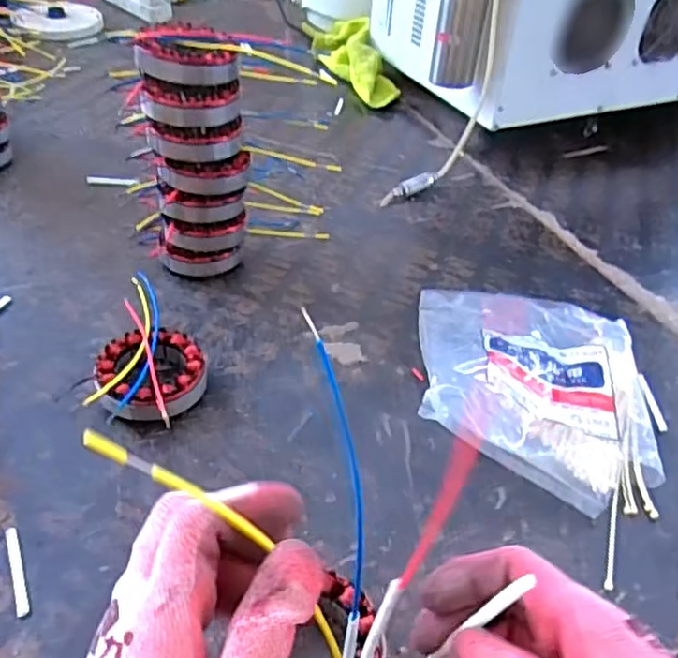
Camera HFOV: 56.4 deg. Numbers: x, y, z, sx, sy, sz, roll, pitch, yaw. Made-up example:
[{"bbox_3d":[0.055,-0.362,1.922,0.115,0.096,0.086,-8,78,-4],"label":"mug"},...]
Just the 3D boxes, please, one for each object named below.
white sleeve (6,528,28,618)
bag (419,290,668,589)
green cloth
[{"bbox_3d":[-0.204,0.152,0.401,0.007,0.004,0.062,-15,45,-23],"label":"white sleeve"},{"bbox_3d":[0.170,0.041,0.534,0.202,0.065,0.291,10,41,5],"label":"bag"},{"bbox_3d":[0.016,-0.492,1.133,0.095,0.072,0.336,-7,42,-15],"label":"green cloth"}]

